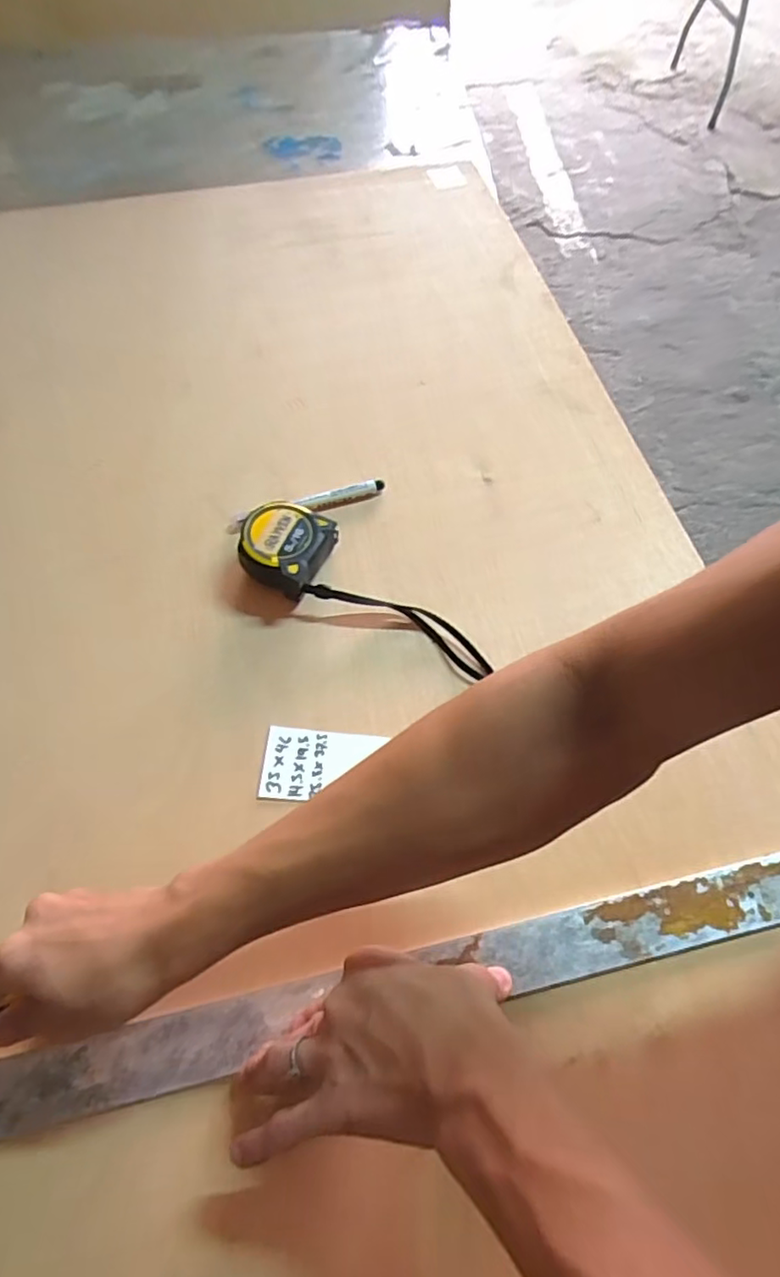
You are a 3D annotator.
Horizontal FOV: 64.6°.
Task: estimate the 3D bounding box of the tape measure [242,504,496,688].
[{"bbox_3d":[-0.017,-0.043,0.481,0.206,0.041,0.069,22,64,10],"label":"tape measure"}]

